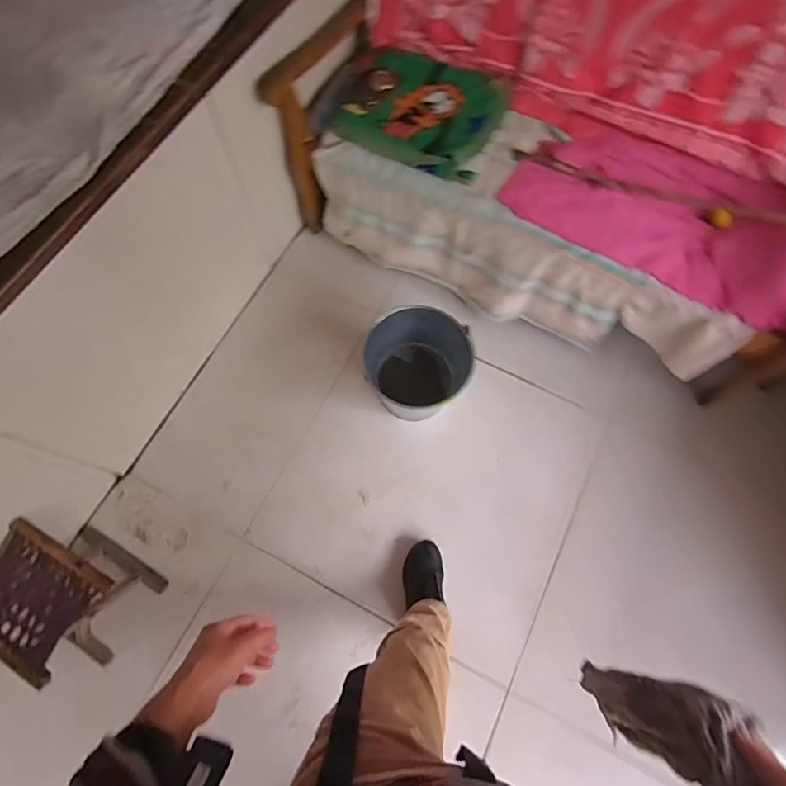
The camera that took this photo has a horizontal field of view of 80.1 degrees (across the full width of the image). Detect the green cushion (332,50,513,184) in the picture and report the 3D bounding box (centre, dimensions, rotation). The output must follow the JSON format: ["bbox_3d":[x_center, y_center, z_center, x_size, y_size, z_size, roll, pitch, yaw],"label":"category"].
[{"bbox_3d":[0.071,-0.786,1.310,0.449,0.065,0.380,24,71,7],"label":"green cushion"}]

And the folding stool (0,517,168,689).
[{"bbox_3d":[-0.765,0.471,1.092,0.276,0.261,0.231,31,73,10],"label":"folding stool"}]

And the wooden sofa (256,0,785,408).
[{"bbox_3d":[0.473,-0.634,1.205,1.497,0.710,0.616,25,72,8],"label":"wooden sofa"}]

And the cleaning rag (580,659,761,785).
[{"bbox_3d":[0.298,0.374,0.547,0.048,0.215,0.103,40,72,-18],"label":"cleaning rag"}]

